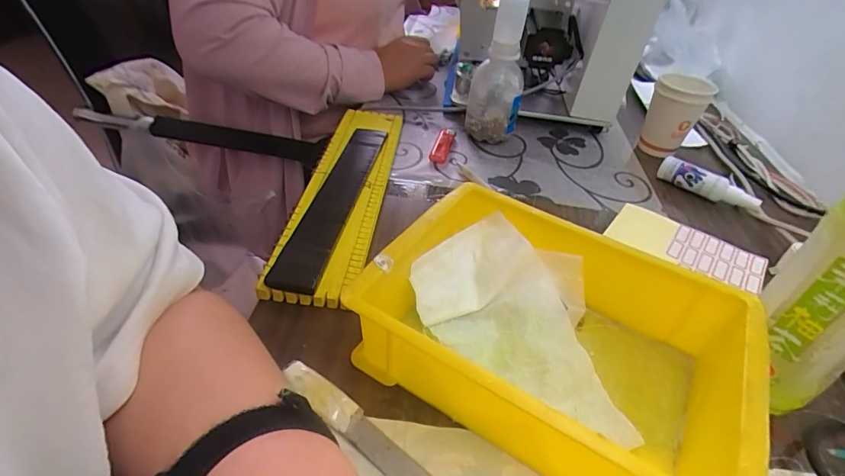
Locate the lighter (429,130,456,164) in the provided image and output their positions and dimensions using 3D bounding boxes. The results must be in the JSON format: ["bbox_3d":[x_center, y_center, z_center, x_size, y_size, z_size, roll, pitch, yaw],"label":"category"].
[{"bbox_3d":[0.028,-0.126,0.587,0.022,0.010,0.096,11,40,7],"label":"lighter"}]

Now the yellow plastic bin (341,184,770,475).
[{"bbox_3d":[0.089,0.069,0.314,0.236,0.075,0.169,25,44,22],"label":"yellow plastic bin"}]

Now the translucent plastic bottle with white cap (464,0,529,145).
[{"bbox_3d":[0.100,-0.215,0.584,0.067,0.188,0.072,6,40,1],"label":"translucent plastic bottle with white cap"}]

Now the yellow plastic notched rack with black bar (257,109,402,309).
[{"bbox_3d":[-0.082,-0.059,0.487,0.081,0.033,0.339,6,40,0],"label":"yellow plastic notched rack with black bar"}]

